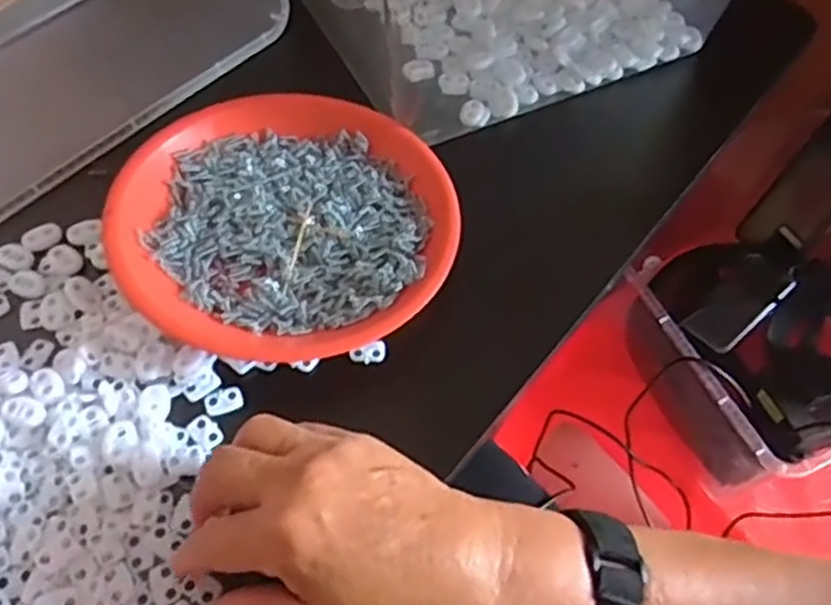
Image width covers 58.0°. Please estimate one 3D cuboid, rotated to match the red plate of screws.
[{"bbox_3d":[-0.077,-0.053,0.439,0.187,0.032,0.183,1,56,-1],"label":"red plate of screws"}]

